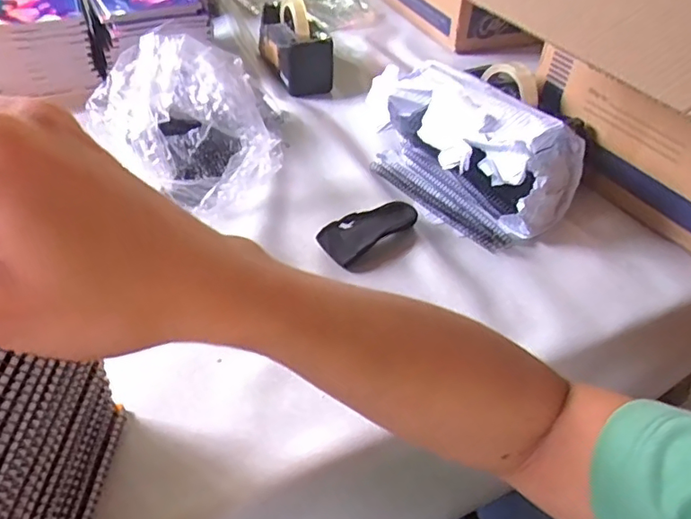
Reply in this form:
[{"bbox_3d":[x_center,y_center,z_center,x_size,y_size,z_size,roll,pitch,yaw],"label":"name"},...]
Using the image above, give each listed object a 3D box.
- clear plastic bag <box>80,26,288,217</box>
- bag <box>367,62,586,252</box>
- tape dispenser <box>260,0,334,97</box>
[{"bbox_3d":[-0.197,-0.169,0.643,0.192,0.176,0.155,29,49,25],"label":"clear plastic bag"},{"bbox_3d":[0.137,-0.158,0.701,0.138,0.132,0.302,-27,51,-29],"label":"bag"},{"bbox_3d":[-0.090,-0.382,0.937,0.085,0.126,0.190,-13,45,-17],"label":"tape dispenser"}]

